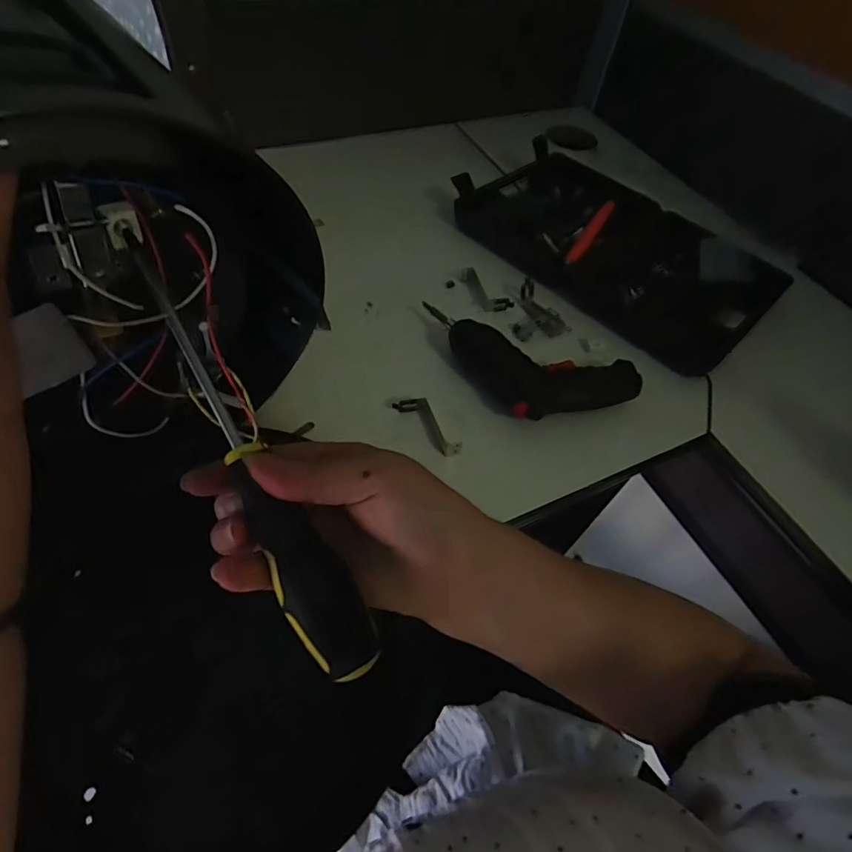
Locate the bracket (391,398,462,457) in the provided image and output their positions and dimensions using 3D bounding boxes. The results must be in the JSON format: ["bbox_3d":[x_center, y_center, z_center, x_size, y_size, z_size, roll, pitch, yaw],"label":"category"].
[{"bbox_3d":[0.003,-0.003,0.408,0.019,0.015,0.068,-38,66,-27],"label":"bracket"}]

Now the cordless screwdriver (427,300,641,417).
[{"bbox_3d":[0.097,-0.069,0.452,0.122,0.039,0.162,-23,61,-20],"label":"cordless screwdriver"}]

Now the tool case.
[{"bbox_3d":[0.209,-0.207,0.558,0.199,0.042,0.339,-38,66,-27],"label":"tool case"}]

